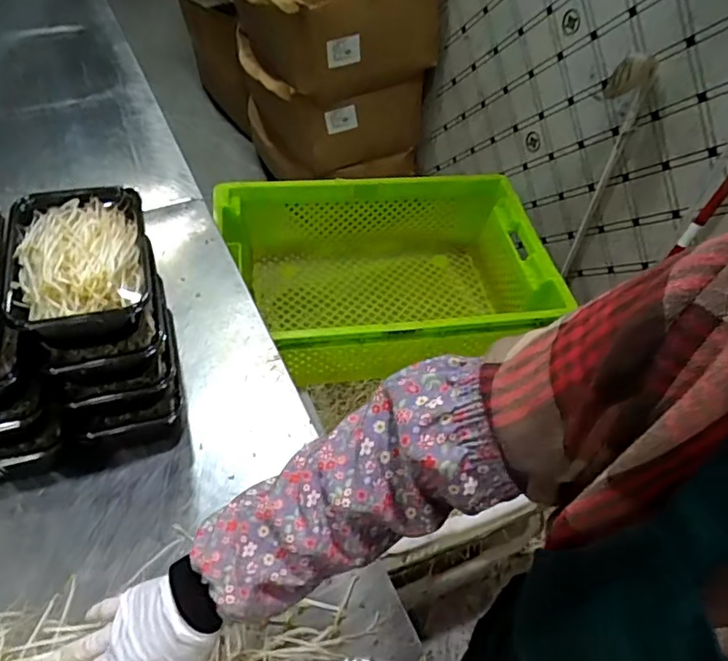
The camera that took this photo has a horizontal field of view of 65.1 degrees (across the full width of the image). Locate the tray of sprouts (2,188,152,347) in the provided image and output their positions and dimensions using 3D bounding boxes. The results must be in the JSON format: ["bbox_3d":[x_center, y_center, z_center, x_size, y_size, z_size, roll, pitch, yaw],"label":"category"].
[{"bbox_3d":[-0.273,-0.062,0.563,0.124,0.064,0.194,-7,51,-11],"label":"tray of sprouts"}]

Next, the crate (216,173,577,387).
[{"bbox_3d":[0.041,-0.096,1.117,0.592,0.192,0.401,-5,50,-9],"label":"crate"}]

